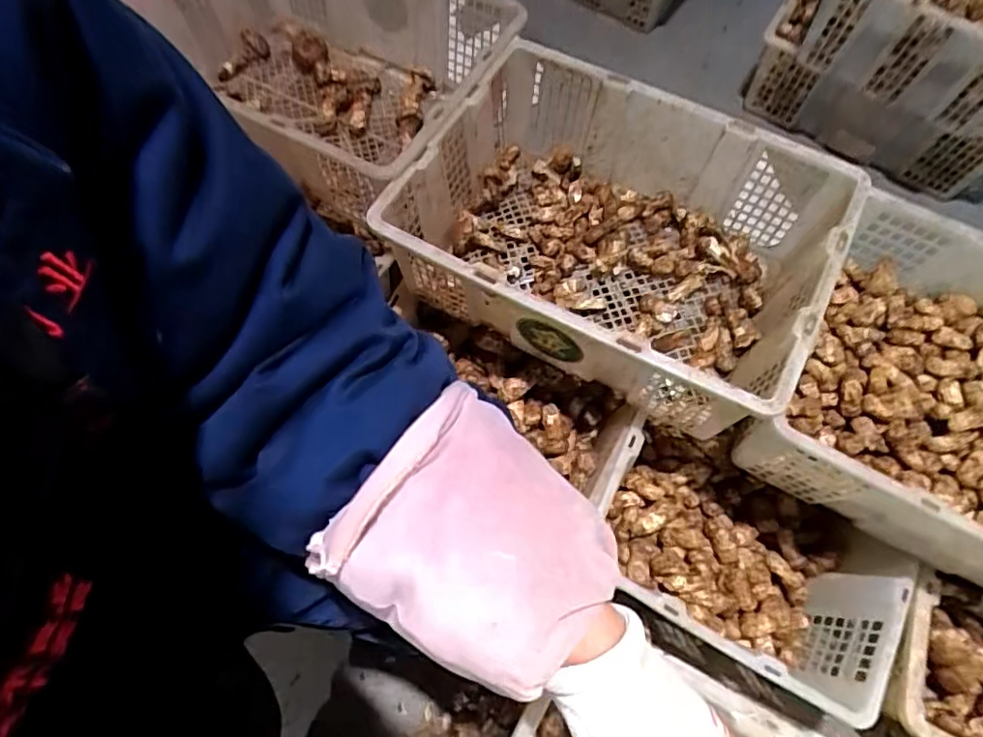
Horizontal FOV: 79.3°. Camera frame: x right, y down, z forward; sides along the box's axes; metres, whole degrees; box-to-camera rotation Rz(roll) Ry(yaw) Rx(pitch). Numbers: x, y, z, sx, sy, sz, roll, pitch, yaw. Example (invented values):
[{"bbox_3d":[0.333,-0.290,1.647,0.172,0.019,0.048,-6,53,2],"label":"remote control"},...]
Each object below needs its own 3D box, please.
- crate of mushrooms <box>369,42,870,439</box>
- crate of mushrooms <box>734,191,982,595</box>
[{"bbox_3d":[0.144,-0.167,0.732,0.468,0.176,0.350,29,69,10],"label":"crate of mushrooms"},{"bbox_3d":[0.553,0.054,0.659,0.479,0.144,0.345,26,68,8],"label":"crate of mushrooms"}]

